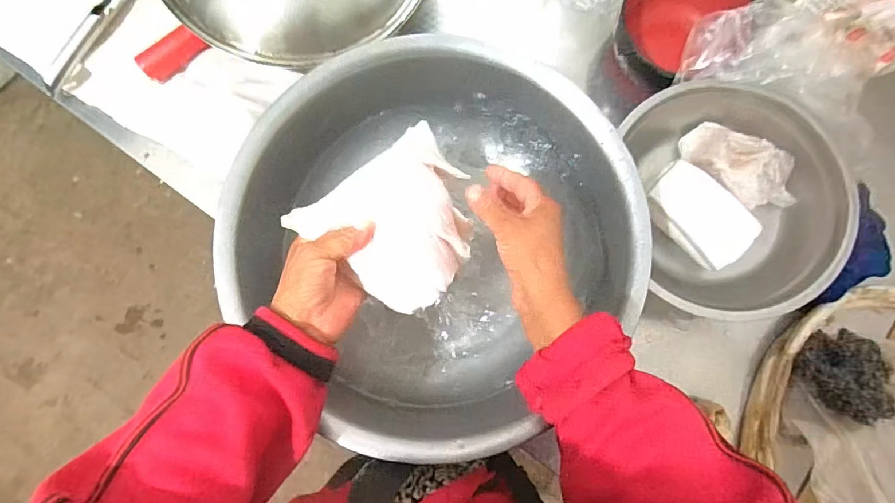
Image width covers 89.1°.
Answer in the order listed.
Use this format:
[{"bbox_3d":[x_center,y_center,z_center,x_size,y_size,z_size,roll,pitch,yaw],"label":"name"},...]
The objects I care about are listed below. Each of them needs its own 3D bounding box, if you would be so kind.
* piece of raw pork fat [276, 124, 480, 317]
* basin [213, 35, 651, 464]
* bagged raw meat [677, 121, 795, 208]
[{"bbox_3d":[-0.037,-0.029,0.414,0.134,0.058,0.149,44,84,8],"label":"piece of raw pork fat"},{"bbox_3d":[-0.017,-0.019,0.448,0.367,0.124,0.366,0,80,1],"label":"basin"},{"bbox_3d":[0.330,-0.096,0.509,0.129,0.033,0.062,38,83,7],"label":"bagged raw meat"}]

